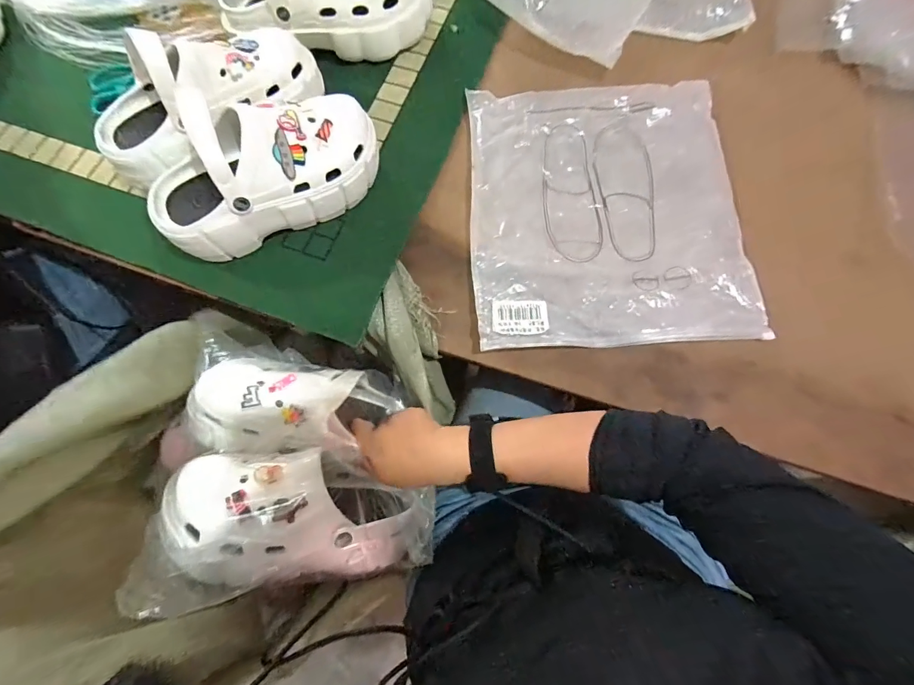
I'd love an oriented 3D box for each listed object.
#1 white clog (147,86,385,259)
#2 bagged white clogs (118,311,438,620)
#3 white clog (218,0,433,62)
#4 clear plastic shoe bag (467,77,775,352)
[{"bbox_3d":[-0.206,-0.190,0.432,0.253,0.119,0.095,-27,76,-7],"label":"white clog"},{"bbox_3d":[-0.156,0.107,0.410,0.244,0.142,0.259,0,77,0],"label":"bagged white clogs"},{"bbox_3d":[-0.163,-0.450,0.515,0.258,0.096,0.104,-4,77,-14],"label":"white clog"},{"bbox_3d":[0.179,-0.168,0.494,0.318,0.012,0.344,-3,77,-1],"label":"clear plastic shoe bag"}]

